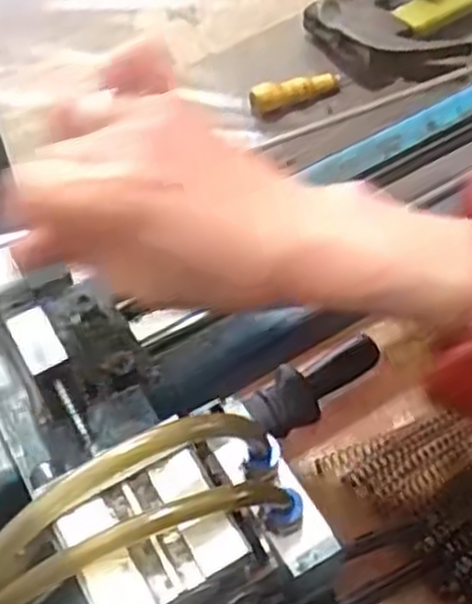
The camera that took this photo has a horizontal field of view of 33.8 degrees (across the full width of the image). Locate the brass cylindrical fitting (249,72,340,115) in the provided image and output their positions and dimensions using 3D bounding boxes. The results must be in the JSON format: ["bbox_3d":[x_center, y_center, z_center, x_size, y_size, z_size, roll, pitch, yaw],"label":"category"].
[{"bbox_3d":[0.045,-0.156,0.579,0.069,0.019,0.018,-14,60,-10],"label":"brass cylindrical fitting"}]

